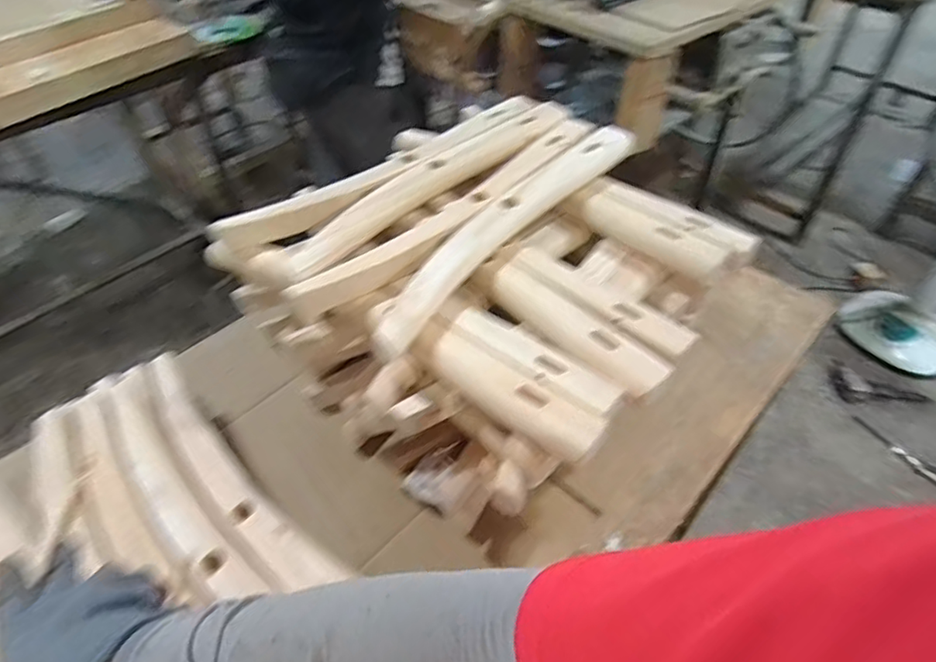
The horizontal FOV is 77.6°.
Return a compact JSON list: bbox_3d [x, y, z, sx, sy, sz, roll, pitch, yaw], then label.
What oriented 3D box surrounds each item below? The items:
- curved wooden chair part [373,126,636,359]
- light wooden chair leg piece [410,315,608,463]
[{"bbox_3d":[0.046,-0.110,0.632,0.065,0.045,0.433,29,52,24],"label":"curved wooden chair part"},{"bbox_3d":[0.031,0.049,0.509,0.182,0.024,0.039,31,53,25],"label":"light wooden chair leg piece"}]

